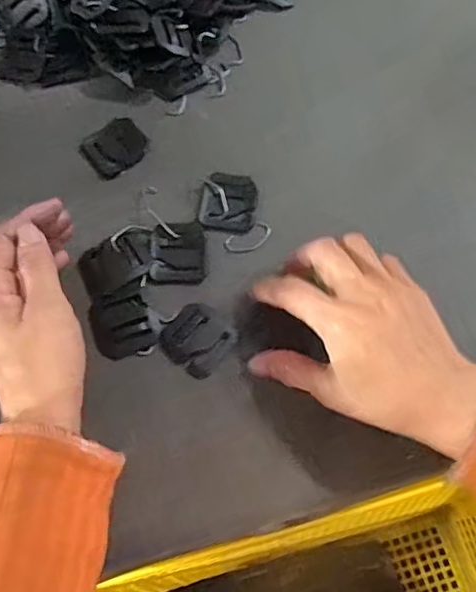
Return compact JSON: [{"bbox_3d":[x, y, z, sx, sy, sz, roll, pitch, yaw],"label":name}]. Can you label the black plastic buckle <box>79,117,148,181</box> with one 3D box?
[{"bbox_3d":[-0.089,-0.108,0.416,0.045,0.004,0.040,-37,73,-14],"label":"black plastic buckle"}]

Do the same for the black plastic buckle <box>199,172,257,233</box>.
[{"bbox_3d":[-0.006,-0.064,0.397,0.035,0.008,0.040,8,68,3],"label":"black plastic buckle"}]

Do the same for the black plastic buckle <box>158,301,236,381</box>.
[{"bbox_3d":[-0.025,0.027,0.366,0.041,0.004,0.040,38,72,14],"label":"black plastic buckle"}]

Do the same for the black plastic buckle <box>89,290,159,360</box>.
[{"bbox_3d":[-0.074,0.017,0.368,0.038,0.004,0.042,-19,69,-8],"label":"black plastic buckle"}]

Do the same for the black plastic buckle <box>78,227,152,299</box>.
[{"bbox_3d":[-0.079,-0.023,0.383,0.052,0.004,0.035,-27,70,-11],"label":"black plastic buckle"}]

